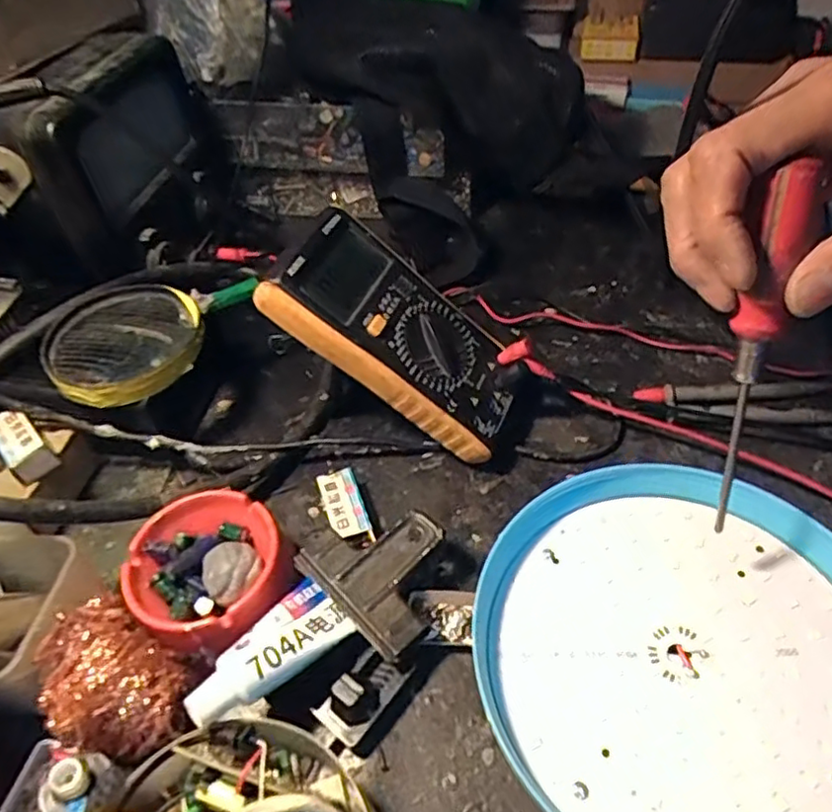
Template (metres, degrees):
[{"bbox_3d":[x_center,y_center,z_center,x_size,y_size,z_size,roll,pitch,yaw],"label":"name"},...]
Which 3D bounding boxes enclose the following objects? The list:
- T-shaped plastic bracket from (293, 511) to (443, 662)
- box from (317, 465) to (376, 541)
[{"bbox_3d":[-0.016,0.081,0.329,0.075,0.007,0.062,37,67,27],"label":"T-shaped plastic bracket"},{"bbox_3d":[-0.042,0.063,0.377,0.022,0.021,0.048,-17,48,-10],"label":"box"}]

